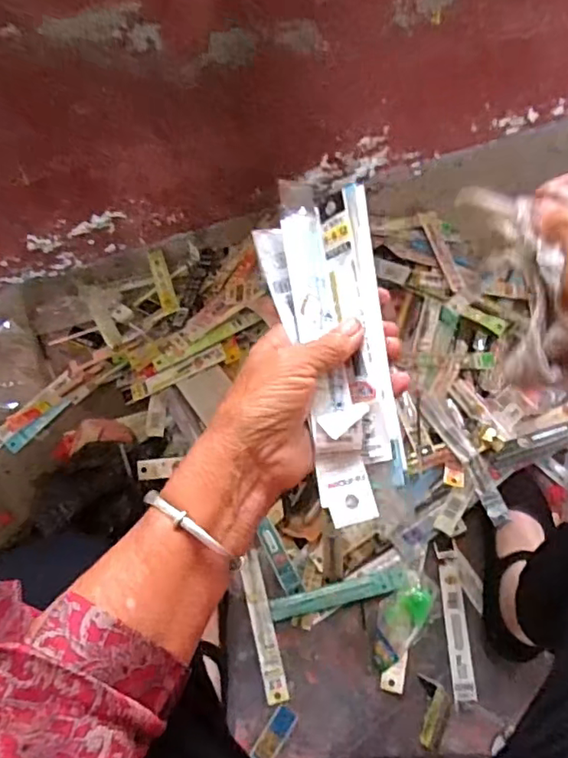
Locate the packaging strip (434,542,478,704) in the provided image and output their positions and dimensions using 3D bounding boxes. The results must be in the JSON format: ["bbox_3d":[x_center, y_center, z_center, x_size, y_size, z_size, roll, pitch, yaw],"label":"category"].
[{"bbox_3d":[0.209,0.295,0.689,0.026,0.009,0.173,-4,67,2],"label":"packaging strip"}]

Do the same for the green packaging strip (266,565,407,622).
[{"bbox_3d":[0.068,0.265,0.702,0.171,0.011,0.026,-14,67,-2],"label":"green packaging strip"}]

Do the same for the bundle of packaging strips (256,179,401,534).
[{"bbox_3d":[0.027,-0.023,0.326,0.062,0.015,0.200,-8,77,0],"label":"bundle of packaging strips"}]

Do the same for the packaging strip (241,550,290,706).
[{"bbox_3d":[-0.026,0.302,0.697,0.027,0.004,0.172,-14,67,-2],"label":"packaging strip"}]

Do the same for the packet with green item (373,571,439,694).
[{"bbox_3d":[0.140,0.299,0.682,0.057,0.016,0.133,24,71,12],"label":"packet with green item"}]

